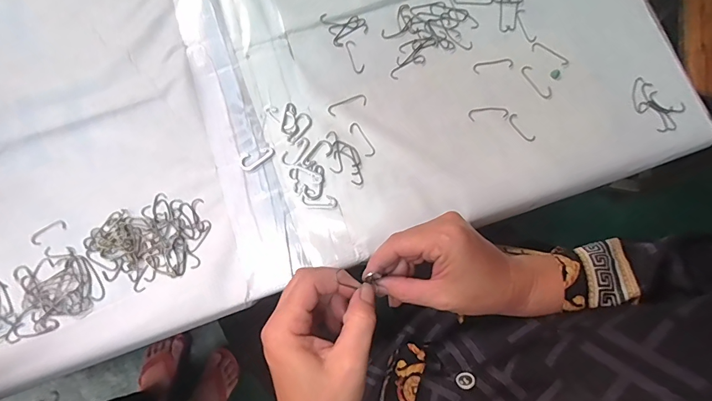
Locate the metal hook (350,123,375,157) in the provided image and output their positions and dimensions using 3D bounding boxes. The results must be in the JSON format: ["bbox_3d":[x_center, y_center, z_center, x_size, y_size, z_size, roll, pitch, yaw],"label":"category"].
[{"bbox_3d":[0.007,-0.062,0.407,0.012,0.004,0.038,-30,86,-14],"label":"metal hook"}]

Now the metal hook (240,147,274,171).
[{"bbox_3d":[-0.101,-0.044,0.404,0.035,0.004,0.017,-38,81,-7],"label":"metal hook"}]

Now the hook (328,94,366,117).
[{"bbox_3d":[-0.009,-0.099,0.417,0.041,0.004,0.013,-24,80,-4],"label":"hook"}]

